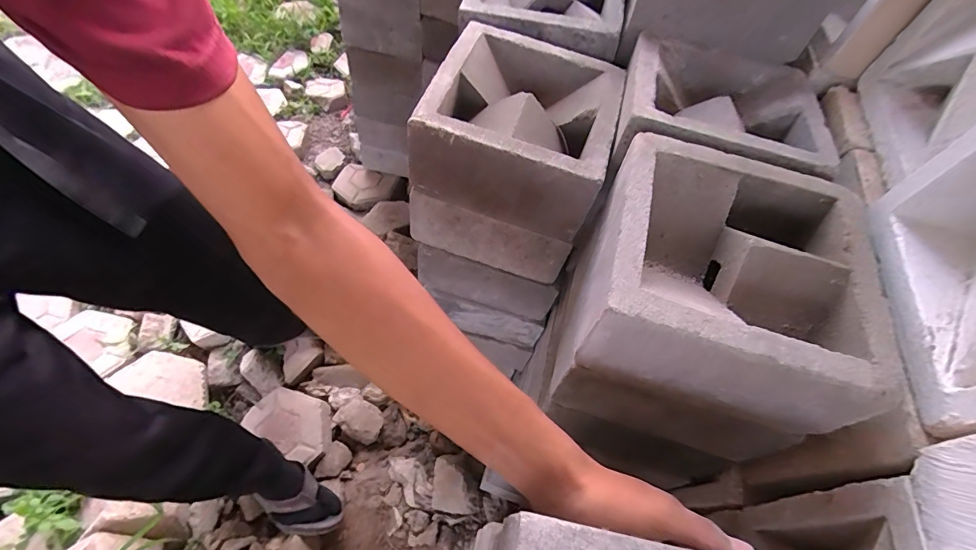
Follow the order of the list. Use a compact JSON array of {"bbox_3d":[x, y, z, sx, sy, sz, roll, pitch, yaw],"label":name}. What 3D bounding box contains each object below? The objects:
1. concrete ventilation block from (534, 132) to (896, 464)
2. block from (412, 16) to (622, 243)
[{"bbox_3d":[0.190,0.024,0.401,0.192,0.185,0.196,17,57,6],"label":"concrete ventilation block"},{"bbox_3d":[0.041,-0.174,0.496,0.193,0.101,0.192,17,57,6],"label":"block"}]

